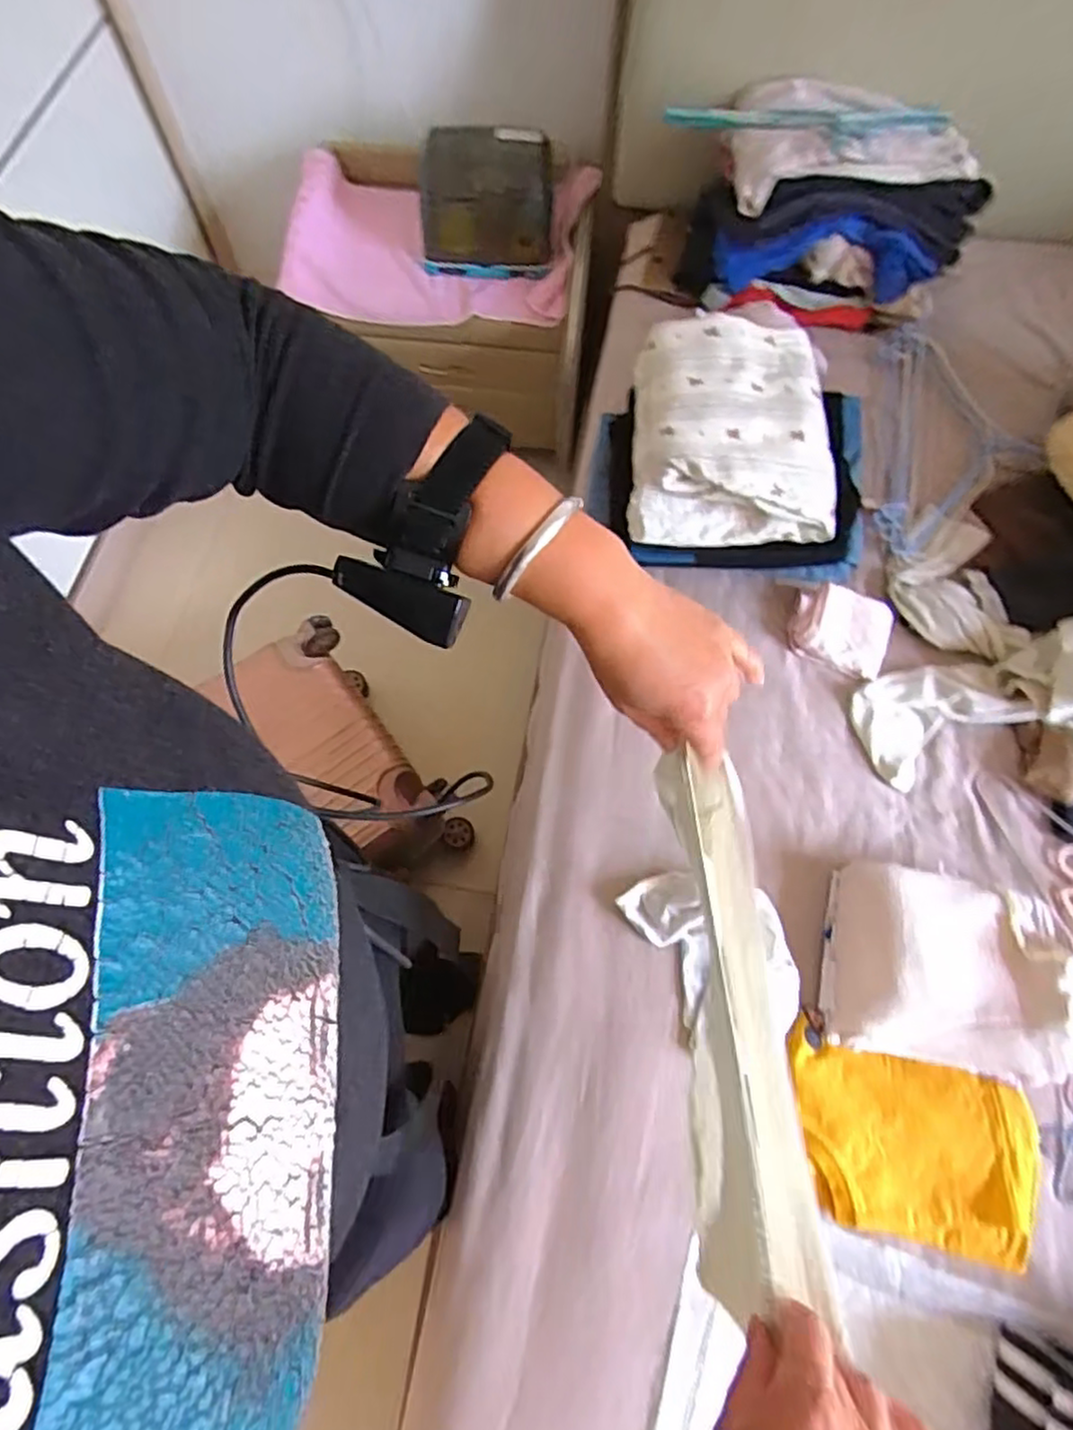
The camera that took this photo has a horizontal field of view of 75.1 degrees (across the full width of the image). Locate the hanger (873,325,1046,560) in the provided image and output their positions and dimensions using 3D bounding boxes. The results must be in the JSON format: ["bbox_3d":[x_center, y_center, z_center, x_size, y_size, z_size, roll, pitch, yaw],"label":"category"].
[{"bbox_3d":[0.558,-0.357,0.917,0.197,0.028,0.347,10,69,4],"label":"hanger"}]

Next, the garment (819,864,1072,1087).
[{"bbox_3d":[0.380,0.236,0.647,0.186,0.070,0.165,10,69,4],"label":"garment"}]

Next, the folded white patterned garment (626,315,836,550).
[{"bbox_3d":[0.225,-0.342,0.814,0.213,0.079,0.291,3,69,1],"label":"folded white patterned garment"}]

